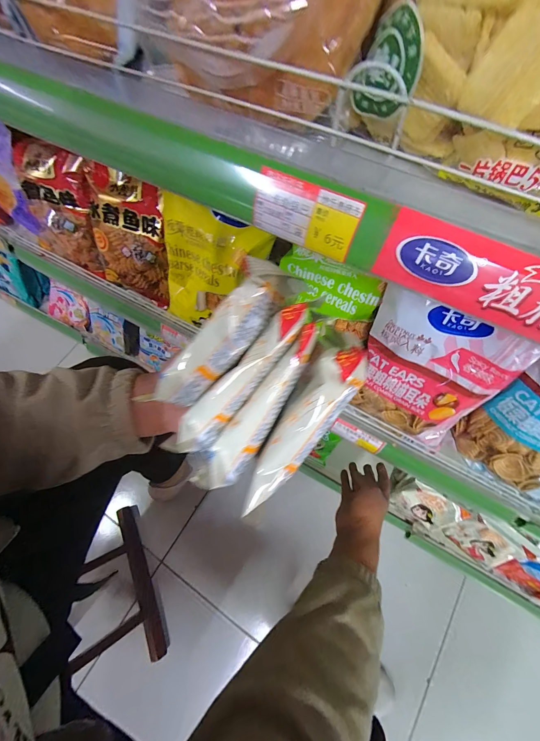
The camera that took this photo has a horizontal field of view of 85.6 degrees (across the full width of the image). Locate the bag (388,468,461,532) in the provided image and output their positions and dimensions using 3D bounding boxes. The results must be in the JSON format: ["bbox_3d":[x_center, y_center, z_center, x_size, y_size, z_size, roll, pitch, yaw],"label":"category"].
[{"bbox_3d":[0.290,0.251,0.556,0.102,0.096,0.077,26,72,12],"label":"bag"}]

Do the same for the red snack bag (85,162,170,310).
[{"bbox_3d":[-0.198,-0.187,0.409,0.123,0.166,0.029,21,38,1],"label":"red snack bag"}]

